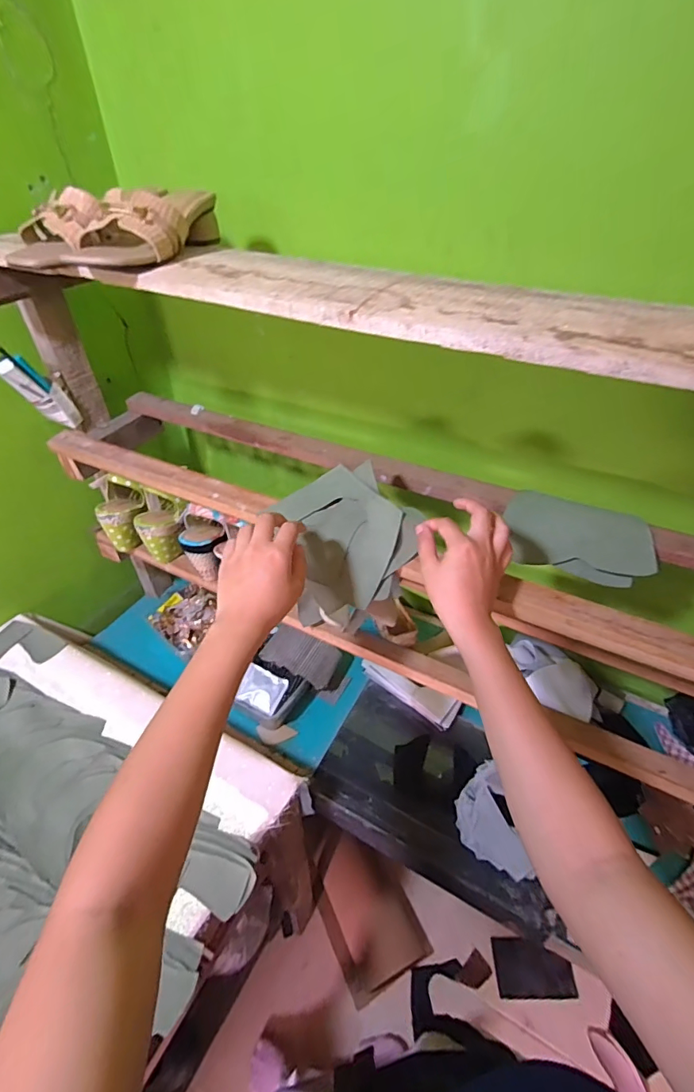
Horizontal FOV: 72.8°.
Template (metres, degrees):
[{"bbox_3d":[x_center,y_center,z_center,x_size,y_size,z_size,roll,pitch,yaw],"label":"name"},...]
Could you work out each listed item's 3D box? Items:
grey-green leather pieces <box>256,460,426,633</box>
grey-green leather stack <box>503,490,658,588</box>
[{"bbox_3d":[-0.006,-0.012,0.556,0.167,0.034,0.175,-34,68,11],"label":"grey-green leather pieces"},{"bbox_3d":[0.271,-0.009,0.563,0.166,0.066,0.061,16,44,17],"label":"grey-green leather stack"}]

